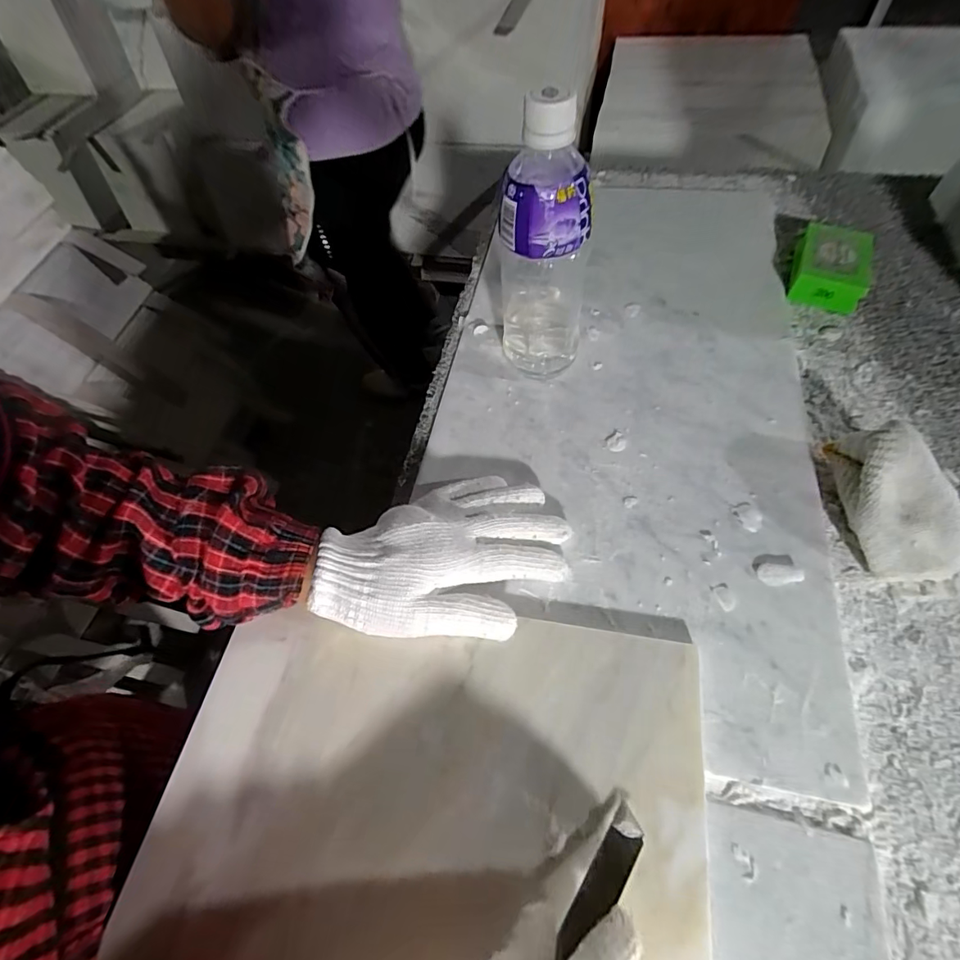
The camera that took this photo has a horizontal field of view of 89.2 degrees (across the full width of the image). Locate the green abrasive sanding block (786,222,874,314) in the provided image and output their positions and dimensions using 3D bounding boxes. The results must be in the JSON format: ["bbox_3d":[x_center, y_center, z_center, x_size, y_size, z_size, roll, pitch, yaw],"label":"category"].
[{"bbox_3d":[0.333,-0.203,0.463,0.060,0.037,0.089,19,62,13],"label":"green abrasive sanding block"}]

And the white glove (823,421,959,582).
[{"bbox_3d":[0.286,0.012,0.329,0.062,0.053,0.102,5,60,6],"label":"white glove"}]

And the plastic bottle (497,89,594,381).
[{"bbox_3d":[0.049,-0.168,0.366,0.066,0.206,0.068,5,60,6],"label":"plastic bottle"}]

